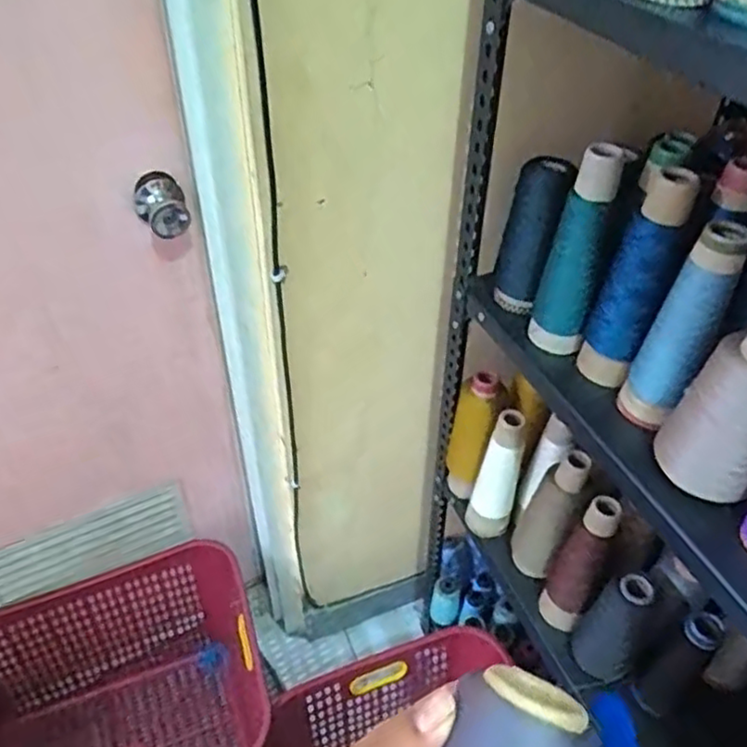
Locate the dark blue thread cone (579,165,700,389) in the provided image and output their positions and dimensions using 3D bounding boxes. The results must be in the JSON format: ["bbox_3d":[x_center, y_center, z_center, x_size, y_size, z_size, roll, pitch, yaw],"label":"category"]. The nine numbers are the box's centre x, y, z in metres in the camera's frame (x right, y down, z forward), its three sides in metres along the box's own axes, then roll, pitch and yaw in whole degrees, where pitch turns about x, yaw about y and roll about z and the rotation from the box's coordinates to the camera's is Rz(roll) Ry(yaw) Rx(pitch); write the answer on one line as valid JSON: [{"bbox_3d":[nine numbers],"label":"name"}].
[{"bbox_3d":[0.263,-0.091,0.680,0.060,0.225,0.060,26,48,24],"label":"dark blue thread cone"}]

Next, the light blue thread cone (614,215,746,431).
[{"bbox_3d":[0.281,-0.033,0.626,0.060,0.208,0.065,24,47,22],"label":"light blue thread cone"}]

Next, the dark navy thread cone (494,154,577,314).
[{"bbox_3d":[0.178,-0.156,0.772,0.059,0.176,0.049,9,43,8],"label":"dark navy thread cone"}]

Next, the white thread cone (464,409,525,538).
[{"bbox_3d":[0.177,0.152,0.967,0.060,0.229,0.050,-1,43,-3],"label":"white thread cone"}]

